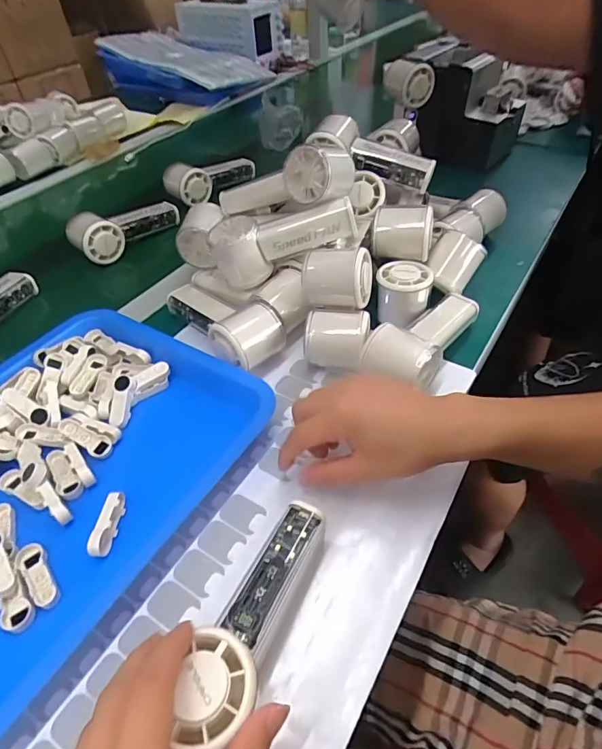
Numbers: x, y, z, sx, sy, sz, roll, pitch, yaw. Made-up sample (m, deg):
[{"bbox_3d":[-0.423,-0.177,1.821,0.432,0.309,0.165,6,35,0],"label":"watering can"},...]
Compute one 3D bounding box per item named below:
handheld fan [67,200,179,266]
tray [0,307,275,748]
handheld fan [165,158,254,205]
[{"bbox_3d":[-0.243,-0.211,0.639,0.153,0.048,0.067,-29,51,-23],"label":"handheld fan"},{"bbox_3d":[-0.214,0.077,0.365,0.259,0.031,0.327,23,52,24],"label":"tray"},{"bbox_3d":[-0.147,-0.329,0.734,0.150,0.052,0.057,-37,54,-27],"label":"handheld fan"}]

